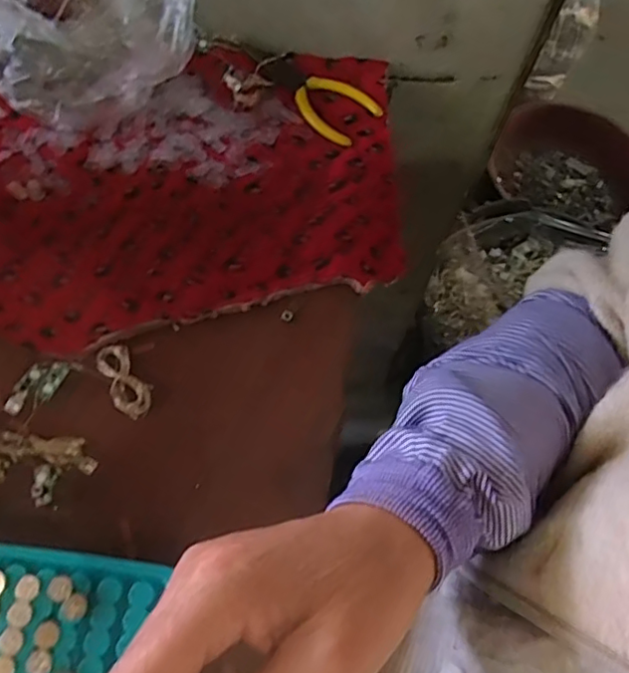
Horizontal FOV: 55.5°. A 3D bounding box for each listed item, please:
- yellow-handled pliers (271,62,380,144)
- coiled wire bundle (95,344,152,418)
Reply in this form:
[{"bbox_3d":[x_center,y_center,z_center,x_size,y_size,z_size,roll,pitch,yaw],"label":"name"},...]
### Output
[{"bbox_3d":[0.004,-0.190,0.470,0.091,0.005,0.054,37,69,13],"label":"yellow-handled pliers"},{"bbox_3d":[-0.118,0.027,0.368,0.024,0.006,0.051,-34,72,-17],"label":"coiled wire bundle"}]

